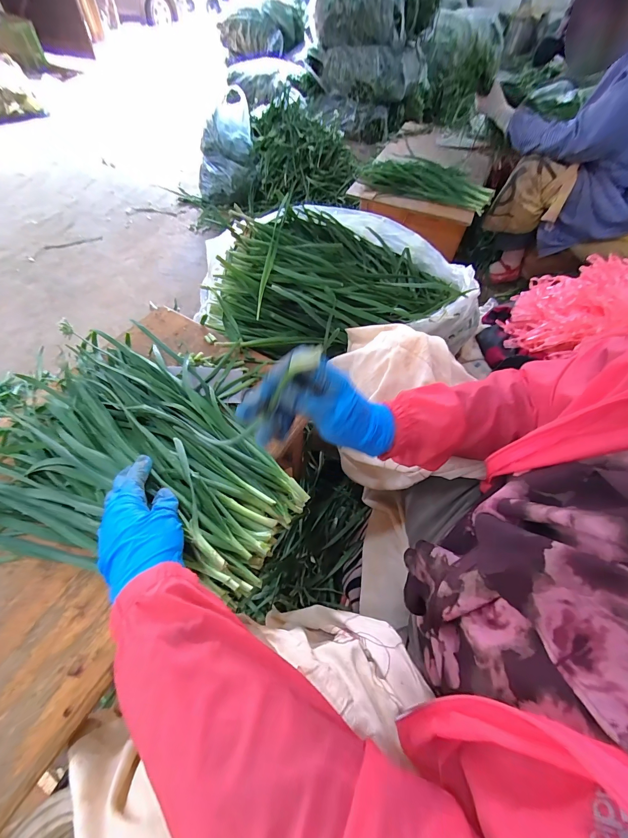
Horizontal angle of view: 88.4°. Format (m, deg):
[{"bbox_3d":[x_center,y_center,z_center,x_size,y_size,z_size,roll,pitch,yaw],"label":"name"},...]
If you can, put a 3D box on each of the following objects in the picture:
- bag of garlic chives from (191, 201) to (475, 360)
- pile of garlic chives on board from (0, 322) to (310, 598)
[{"bbox_3d":[0.055,-0.297,0.696,0.551,0.130,0.346,-6,57,-8],"label":"bag of garlic chives"},{"bbox_3d":[-0.227,0.038,0.428,0.431,0.074,0.326,23,58,11],"label":"pile of garlic chives on board"}]

